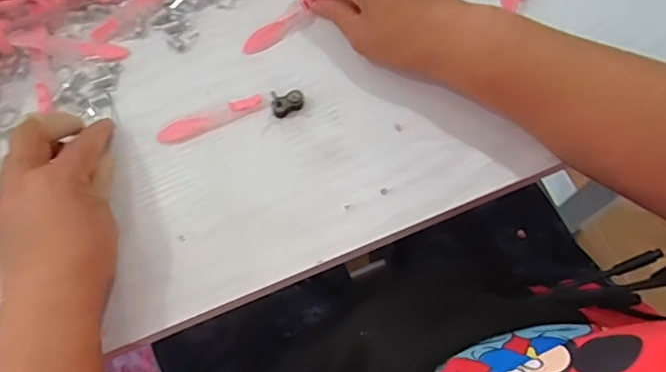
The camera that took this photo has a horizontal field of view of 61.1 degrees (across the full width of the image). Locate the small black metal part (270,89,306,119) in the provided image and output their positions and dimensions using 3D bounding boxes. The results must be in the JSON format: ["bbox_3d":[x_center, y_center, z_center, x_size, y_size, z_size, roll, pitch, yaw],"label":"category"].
[{"bbox_3d":[-0.031,-0.061,0.393,0.025,0.024,0.011,-32,72,-9],"label":"small black metal part"}]

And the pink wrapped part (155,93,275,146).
[{"bbox_3d":[-0.085,-0.049,0.404,0.083,0.006,0.017,-19,71,-5],"label":"pink wrapped part"}]

